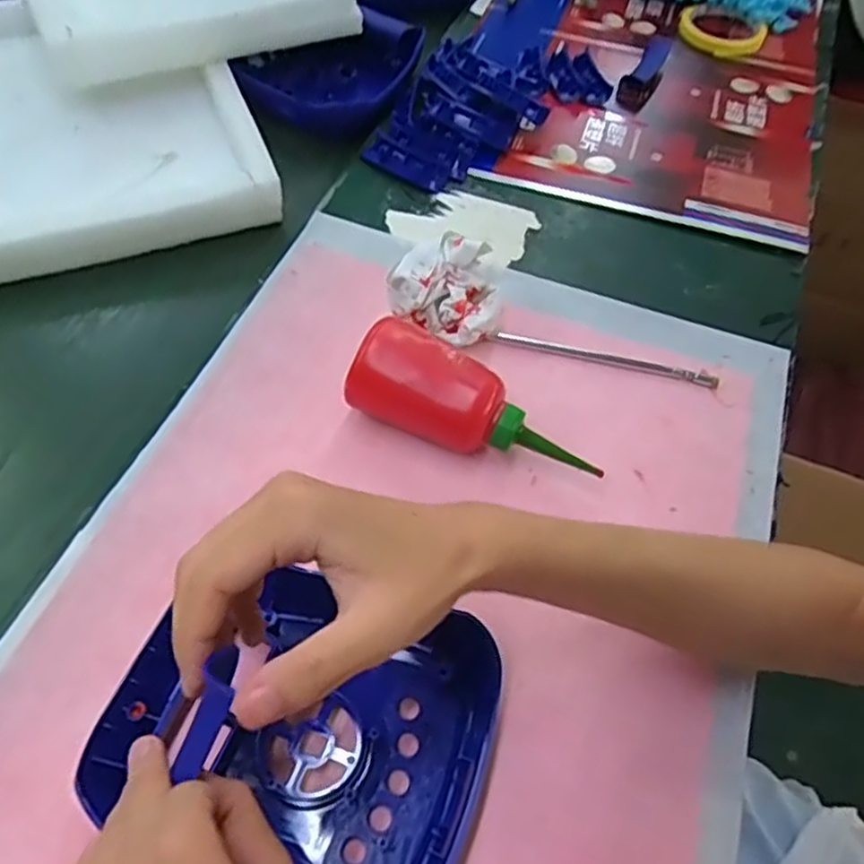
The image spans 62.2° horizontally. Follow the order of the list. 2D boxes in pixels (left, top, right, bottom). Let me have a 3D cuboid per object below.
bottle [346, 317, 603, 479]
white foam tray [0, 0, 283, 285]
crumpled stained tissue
[{"bbox_3d":[0.026,-0.013,0.468,0.162,0.061,0.051,23,57,12],"label":"bottle"},{"bbox_3d":[-0.317,-0.277,0.635,0.285,0.052,0.325,-18,58,-14],"label":"white foam tray"},{"bbox_3d":[0.010,-0.102,0.522,0.079,0.067,0.058,2,55,-1],"label":"crumpled stained tissue"}]

